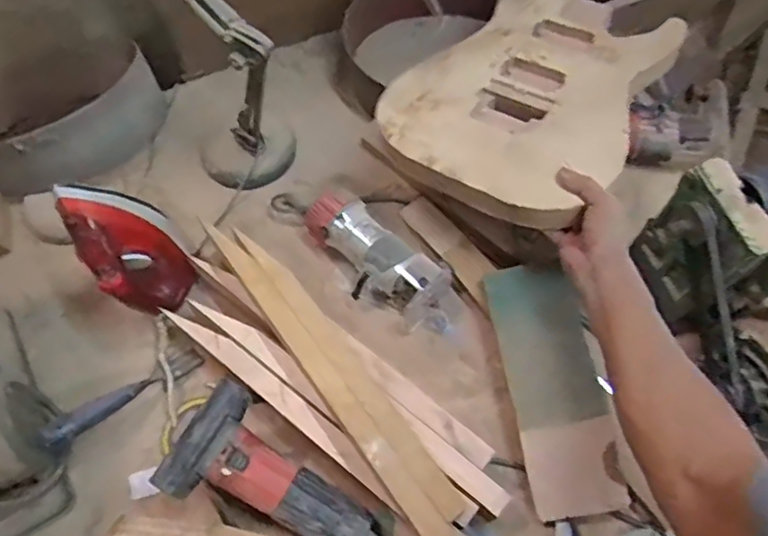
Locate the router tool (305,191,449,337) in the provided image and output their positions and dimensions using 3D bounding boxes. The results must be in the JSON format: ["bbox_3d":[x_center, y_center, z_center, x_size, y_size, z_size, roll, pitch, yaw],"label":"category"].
[{"bbox_3d":[-0.003,-0.012,0.803,0.244,0.078,0.111,38,72,18],"label":"router tool"}]

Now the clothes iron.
[{"bbox_3d":[-0.301,-0.013,0.737,0.101,0.234,0.093,-32,68,-12],"label":"clothes iron"}]

